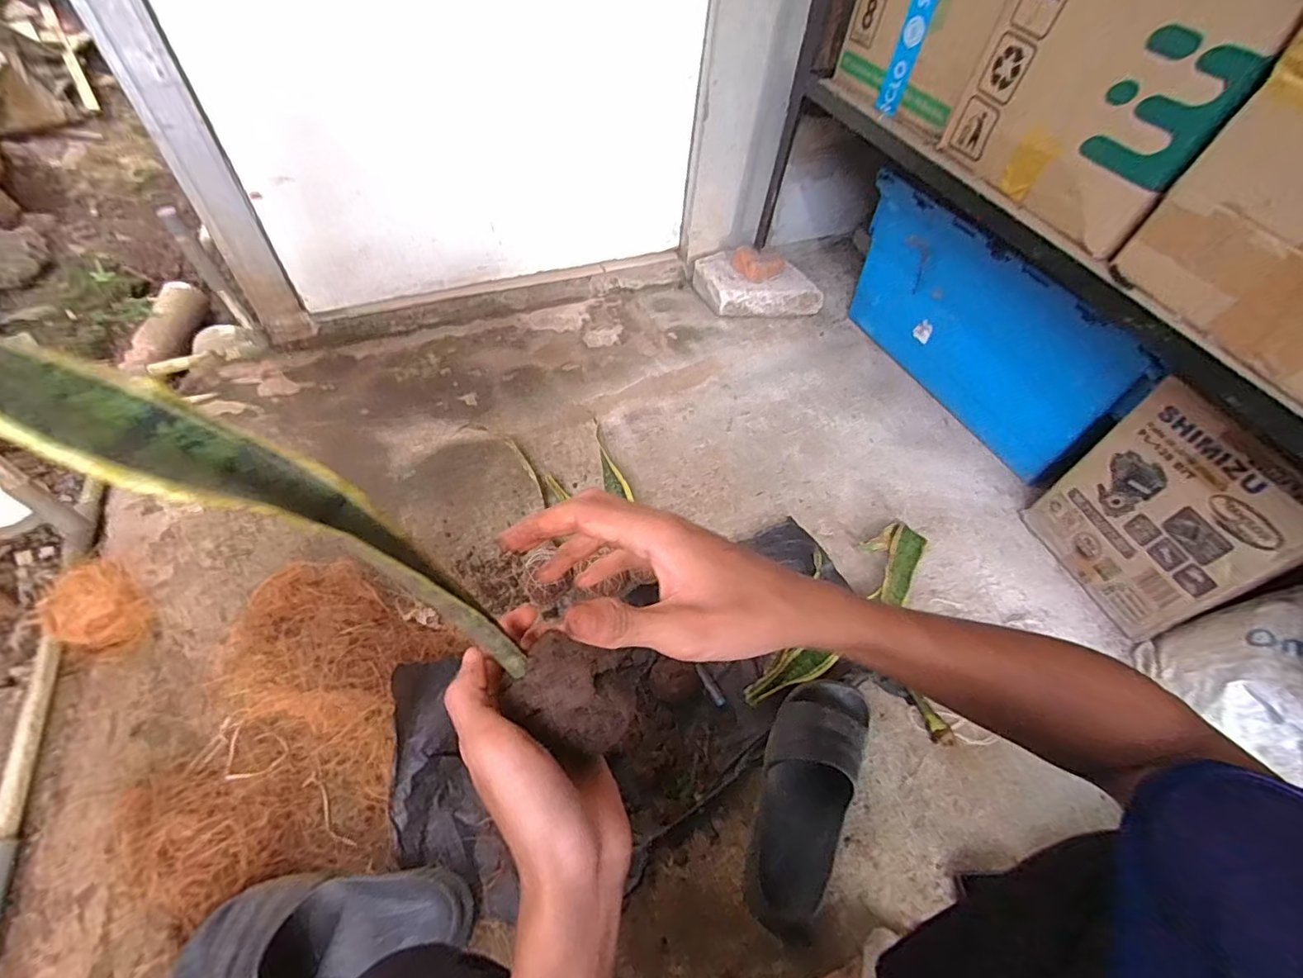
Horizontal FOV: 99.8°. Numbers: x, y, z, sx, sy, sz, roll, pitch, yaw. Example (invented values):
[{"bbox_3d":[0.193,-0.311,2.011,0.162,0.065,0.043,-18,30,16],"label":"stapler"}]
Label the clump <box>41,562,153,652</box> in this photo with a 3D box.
[{"bbox_3d":[-0.703,0.157,0.706,0.087,0.097,0.095,2,53,-2],"label":"clump"}]

